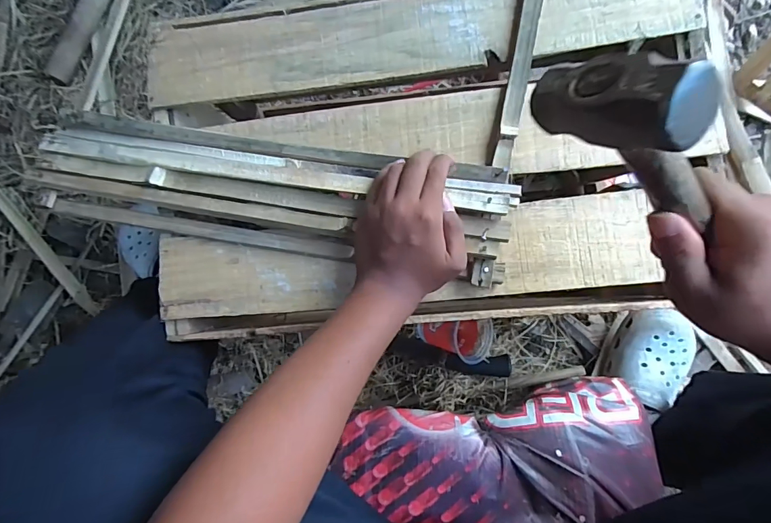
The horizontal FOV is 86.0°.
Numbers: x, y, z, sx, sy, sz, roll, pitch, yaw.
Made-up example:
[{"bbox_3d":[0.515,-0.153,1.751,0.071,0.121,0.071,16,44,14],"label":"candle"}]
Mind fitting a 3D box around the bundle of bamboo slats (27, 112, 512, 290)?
[{"bbox_3d":[-0.130,-0.076,0.440,0.510,0.030,0.111,9,85,8],"label":"bundle of bamboo slats"}]

